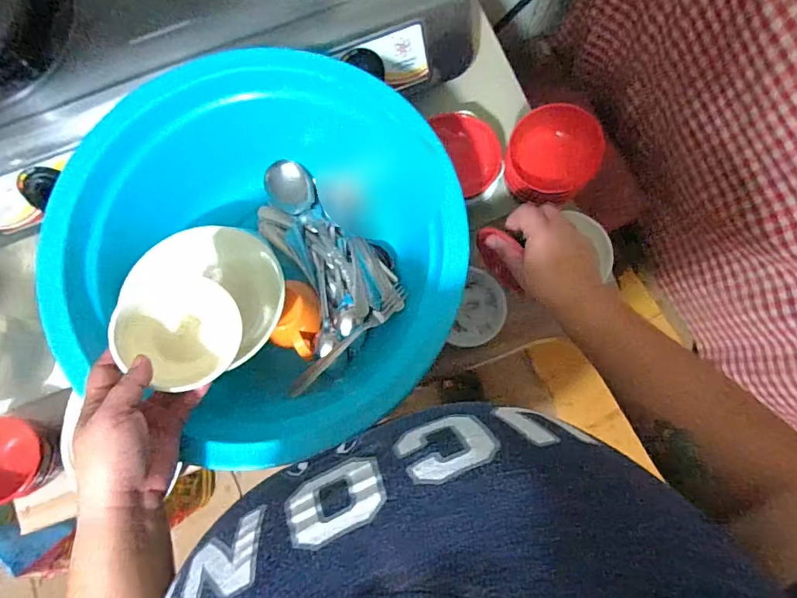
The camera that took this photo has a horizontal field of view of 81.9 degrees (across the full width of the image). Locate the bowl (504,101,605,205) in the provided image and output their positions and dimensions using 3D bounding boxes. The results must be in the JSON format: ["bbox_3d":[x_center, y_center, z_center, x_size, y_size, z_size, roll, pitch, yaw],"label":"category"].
[{"bbox_3d":[0.179,-0.179,0.559,0.091,0.058,0.103,6,111,8],"label":"bowl"}]

